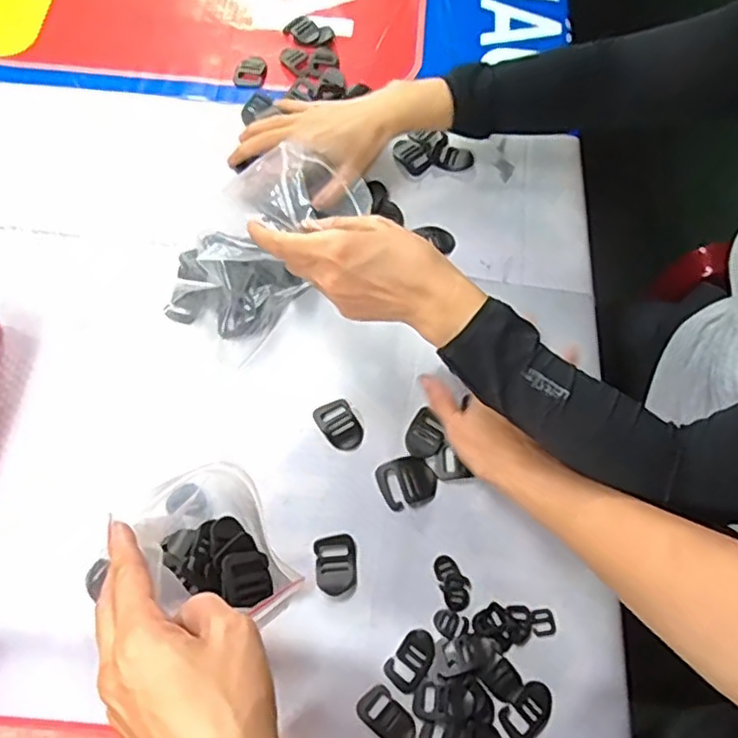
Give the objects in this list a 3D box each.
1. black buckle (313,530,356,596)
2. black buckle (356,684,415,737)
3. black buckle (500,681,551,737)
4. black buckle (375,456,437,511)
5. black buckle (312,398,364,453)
[{"bbox_3d":[-0.025,0.147,0.487,0.030,0.005,0.045,-8,67,-5],"label":"black buckle"},{"bbox_3d":[0.013,0.243,0.449,0.042,0.004,0.025,39,71,14],"label":"black buckle"},{"bbox_3d":[0.113,0.241,0.452,0.041,0.004,0.026,-35,72,-15],"label":"black buckle"},{"bbox_3d":[0.030,0.090,0.513,0.043,0.004,0.040,-25,70,-12],"label":"black buckle"},{"bbox_3d":[-0.024,0.045,0.530,0.031,0.004,0.046,-31,71,-14],"label":"black buckle"}]

